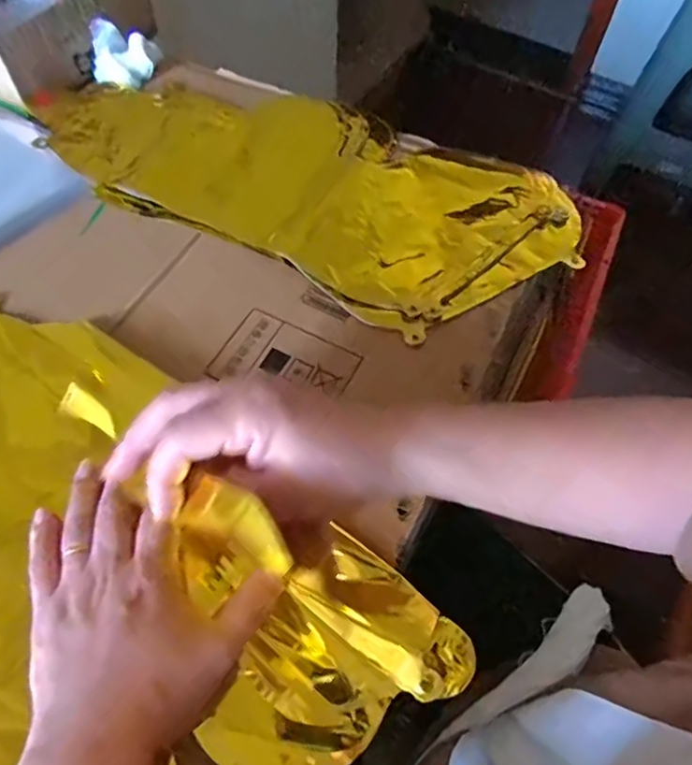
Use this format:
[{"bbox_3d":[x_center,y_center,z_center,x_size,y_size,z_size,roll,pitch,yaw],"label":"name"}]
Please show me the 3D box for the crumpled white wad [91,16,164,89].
[{"bbox_3d":[-0.208,-0.311,0.548,0.059,0.040,0.041,-8,58,-7],"label":"crumpled white wad"}]

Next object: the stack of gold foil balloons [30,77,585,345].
[{"bbox_3d":[-0.040,-0.180,0.491,0.443,0.018,0.202,26,60,14],"label":"stack of gold foil balloons"}]

